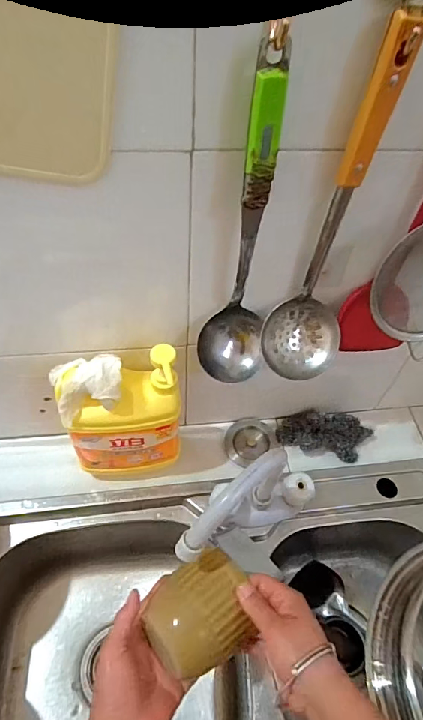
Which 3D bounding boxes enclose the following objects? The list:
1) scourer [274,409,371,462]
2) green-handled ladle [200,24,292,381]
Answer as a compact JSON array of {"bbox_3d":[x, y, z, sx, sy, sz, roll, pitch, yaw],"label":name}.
[{"bbox_3d":[0.185,0.116,0.696,0.146,0.037,0.079,14,52,6],"label":"scourer"},{"bbox_3d":[0.033,-0.101,0.406,0.074,0.330,0.060,6,52,-1],"label":"green-handled ladle"}]

